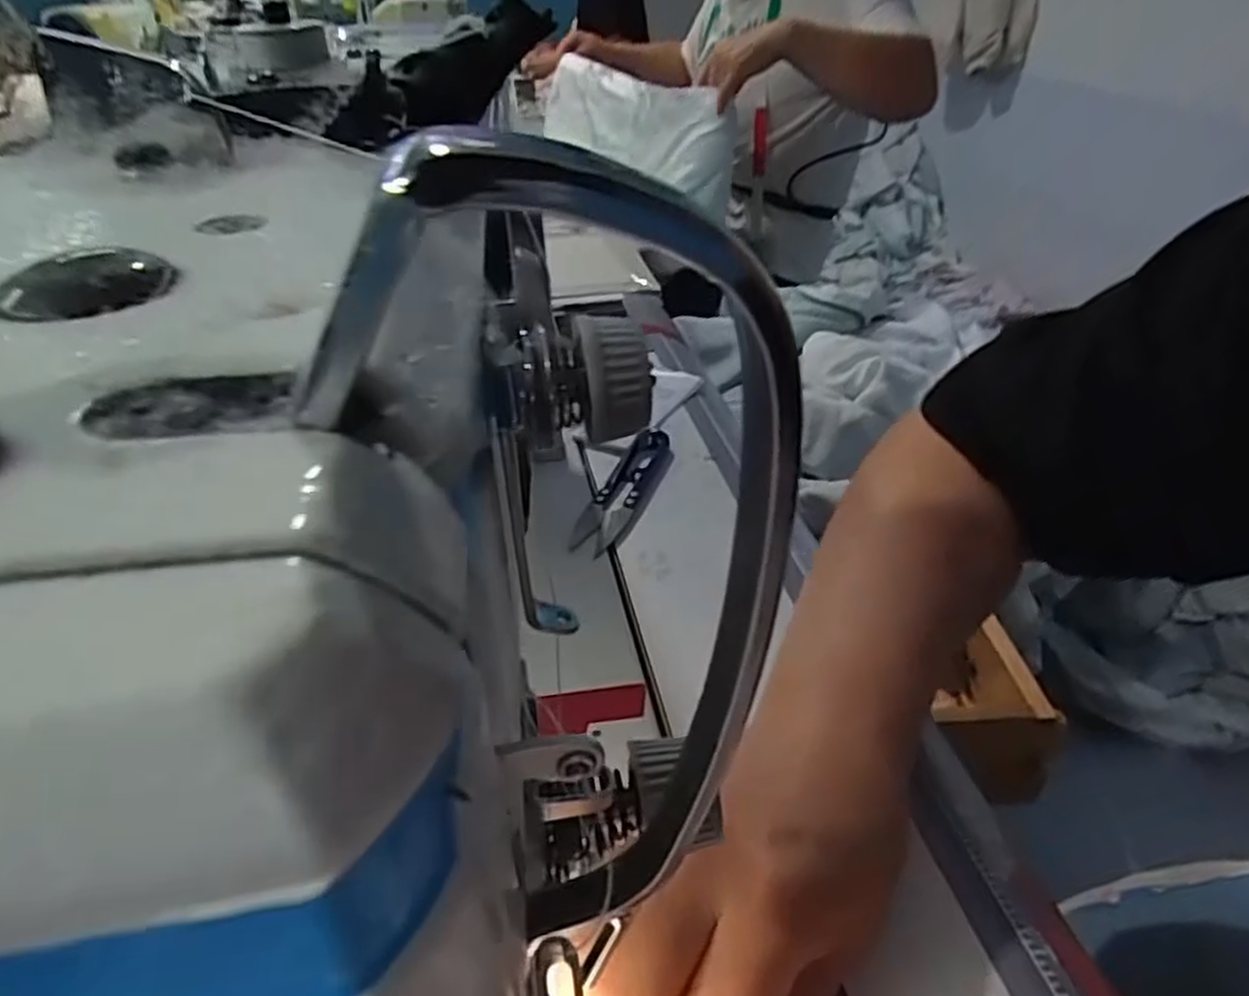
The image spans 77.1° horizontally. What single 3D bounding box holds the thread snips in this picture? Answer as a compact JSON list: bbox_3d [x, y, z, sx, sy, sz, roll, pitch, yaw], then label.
[{"bbox_3d":[0.002,-0.006,0.446,0.030,0.009,0.112,9,37,18],"label":"thread snips"}]

